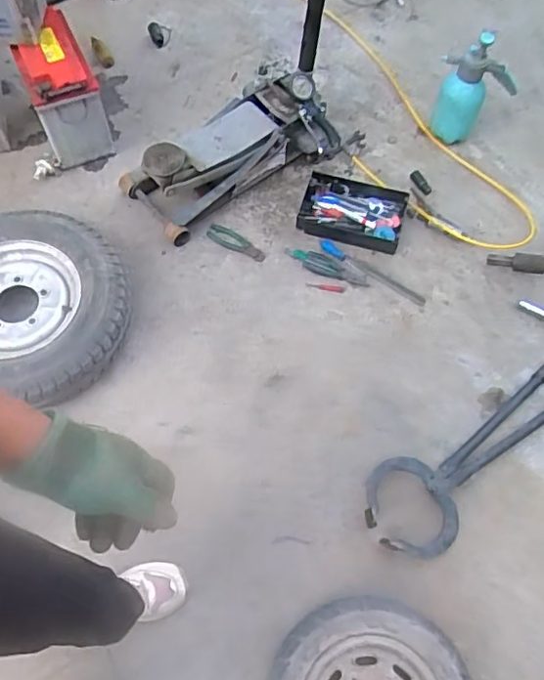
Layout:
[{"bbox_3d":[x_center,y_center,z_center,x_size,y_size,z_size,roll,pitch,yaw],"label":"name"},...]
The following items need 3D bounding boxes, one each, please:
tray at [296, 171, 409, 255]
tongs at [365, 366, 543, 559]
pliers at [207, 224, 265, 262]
[{"bbox_3d":[0.229,-0.362,1.642,0.291,0.057,0.195,15,66,9],"label":"tray"},{"bbox_3d":[0.499,0.264,1.324,0.634,0.047,0.208,-30,68,-12],"label":"tongs"},{"bbox_3d":[-0.098,-0.272,1.605,0.179,0.019,0.052,28,69,14],"label":"pliers"}]

